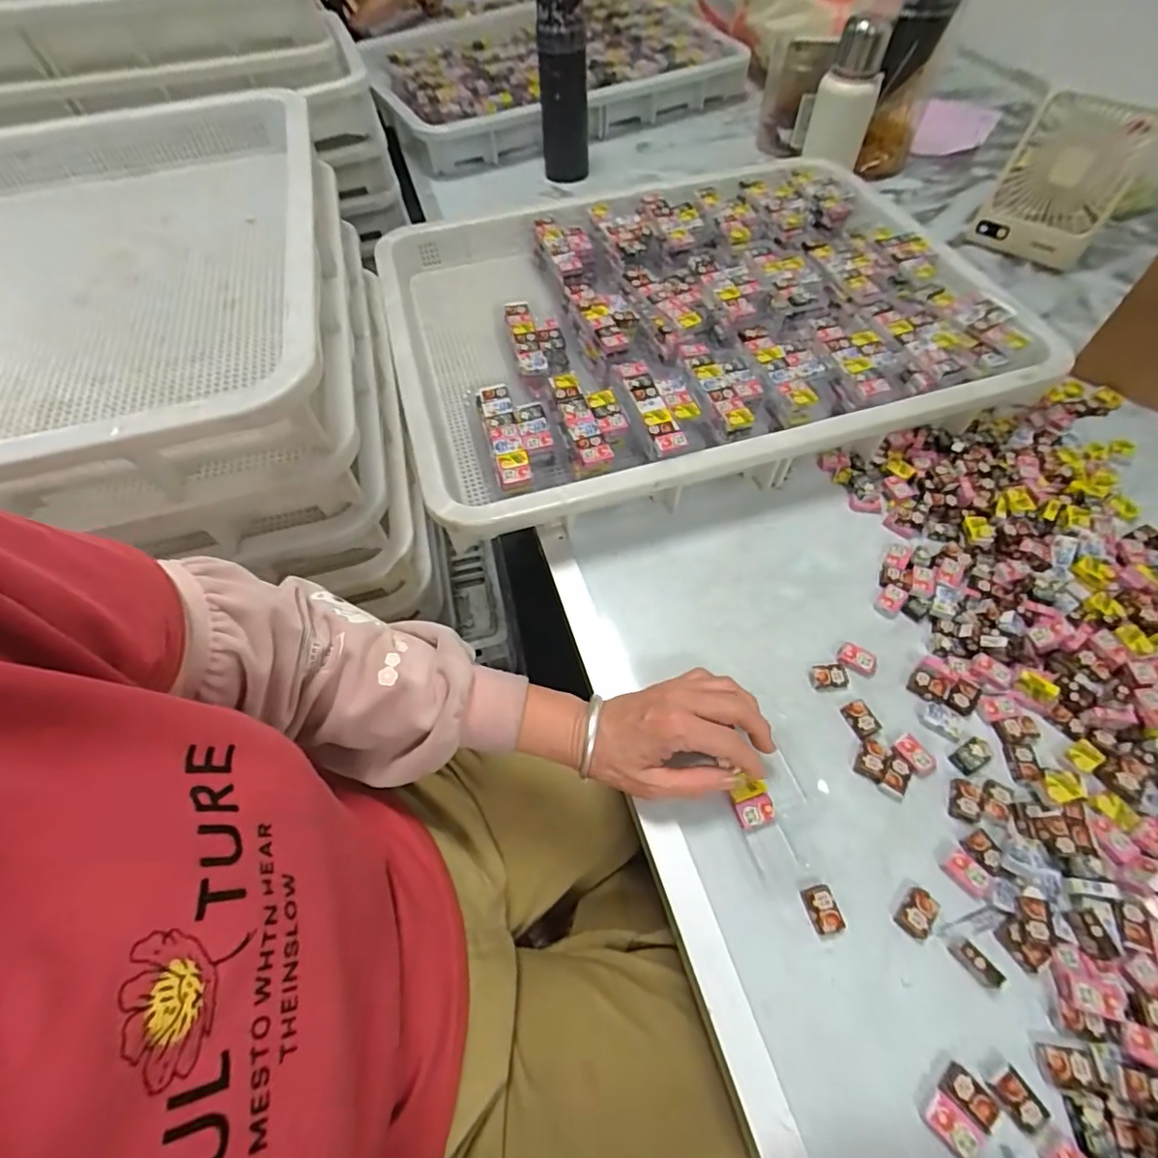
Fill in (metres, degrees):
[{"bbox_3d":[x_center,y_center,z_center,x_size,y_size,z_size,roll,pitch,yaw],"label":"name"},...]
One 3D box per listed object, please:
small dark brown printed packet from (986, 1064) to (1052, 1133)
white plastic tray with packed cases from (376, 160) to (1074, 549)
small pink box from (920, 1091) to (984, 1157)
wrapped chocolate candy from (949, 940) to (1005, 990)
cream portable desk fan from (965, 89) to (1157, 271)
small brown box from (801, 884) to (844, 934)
[{"bbox_3d":[0.237,0.281,0.298,0.018,0.005,0.029,-30,60,-15],"label":"small dark brown printed packet"},{"bbox_3d":[0.104,-0.284,0.623,0.587,0.084,0.470,-16,58,-7],"label":"white plastic tray with packed cases"},{"bbox_3d":[0.199,0.291,0.296,0.017,0.006,0.028,-38,62,-19],"label":"small pink box"},{"bbox_3d":[0.236,0.228,0.329,0.009,0.015,0.027,-33,61,-17],"label":"wrapped chocolate candy"},{"bbox_3d":[0.612,-0.502,0.706,0.058,0.171,0.139,-14,46,-43],"label":"cream portable desk fan"},{"bbox_3d":[0.154,0.209,0.351,0.019,0.007,0.025,-12,57,-4],"label":"small brown box"}]

